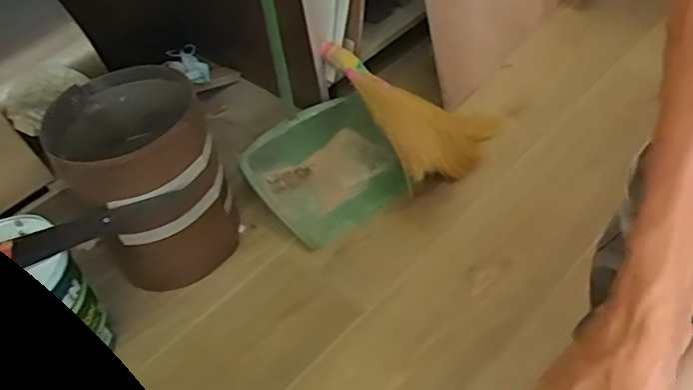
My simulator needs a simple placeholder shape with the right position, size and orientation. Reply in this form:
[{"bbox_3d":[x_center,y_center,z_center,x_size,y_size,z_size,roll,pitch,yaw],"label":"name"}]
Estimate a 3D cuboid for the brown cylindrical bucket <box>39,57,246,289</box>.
[{"bbox_3d":[-0.322,-0.027,1.026,0.243,0.279,0.259,-23,48,-14],"label":"brown cylindrical bucket"}]

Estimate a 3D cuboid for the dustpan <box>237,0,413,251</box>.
[{"bbox_3d":[-0.087,-0.302,0.926,0.273,0.768,0.324,-15,46,-7],"label":"dustpan"}]

